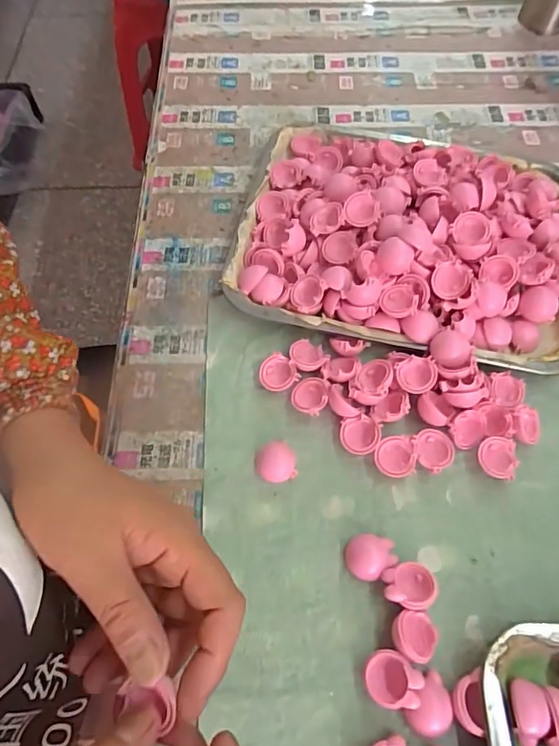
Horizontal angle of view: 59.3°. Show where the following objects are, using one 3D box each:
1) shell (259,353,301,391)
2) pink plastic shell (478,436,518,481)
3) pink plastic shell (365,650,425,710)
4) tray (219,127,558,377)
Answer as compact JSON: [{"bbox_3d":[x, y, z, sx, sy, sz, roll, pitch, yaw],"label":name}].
[{"bbox_3d":[-0.001,0.002,0.389,0.027,0.017,0.028,0,63,0],"label":"shell"},{"bbox_3d":[0.158,0.063,0.361,0.025,0.015,0.029,7,63,4],"label":"pink plastic shell"},{"bbox_3d":[0.068,0.184,0.295,0.031,0.021,0.028,5,63,3],"label":"pink plastic shell"},{"bbox_3d":[0.115,-0.128,0.434,0.296,0.053,0.240,12,63,7],"label":"tray"}]

